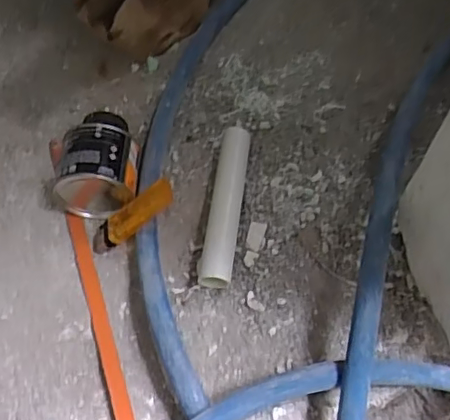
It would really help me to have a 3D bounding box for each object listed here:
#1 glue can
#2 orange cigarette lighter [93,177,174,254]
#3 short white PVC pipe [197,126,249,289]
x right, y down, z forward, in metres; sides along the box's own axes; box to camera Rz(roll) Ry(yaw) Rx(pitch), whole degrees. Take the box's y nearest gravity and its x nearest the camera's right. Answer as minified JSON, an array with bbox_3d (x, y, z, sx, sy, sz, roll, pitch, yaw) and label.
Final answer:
[{"bbox_3d":[-0.107,-0.041,0.486,0.067,0.063,0.082,2,59,-2],"label":"glue can"},{"bbox_3d":[-0.077,0.006,0.469,0.083,0.010,0.026,-38,64,13],"label":"orange cigarette lighter"},{"bbox_3d":[0.000,-0.004,0.492,0.026,0.026,0.149,8,59,2],"label":"short white PVC pipe"}]

